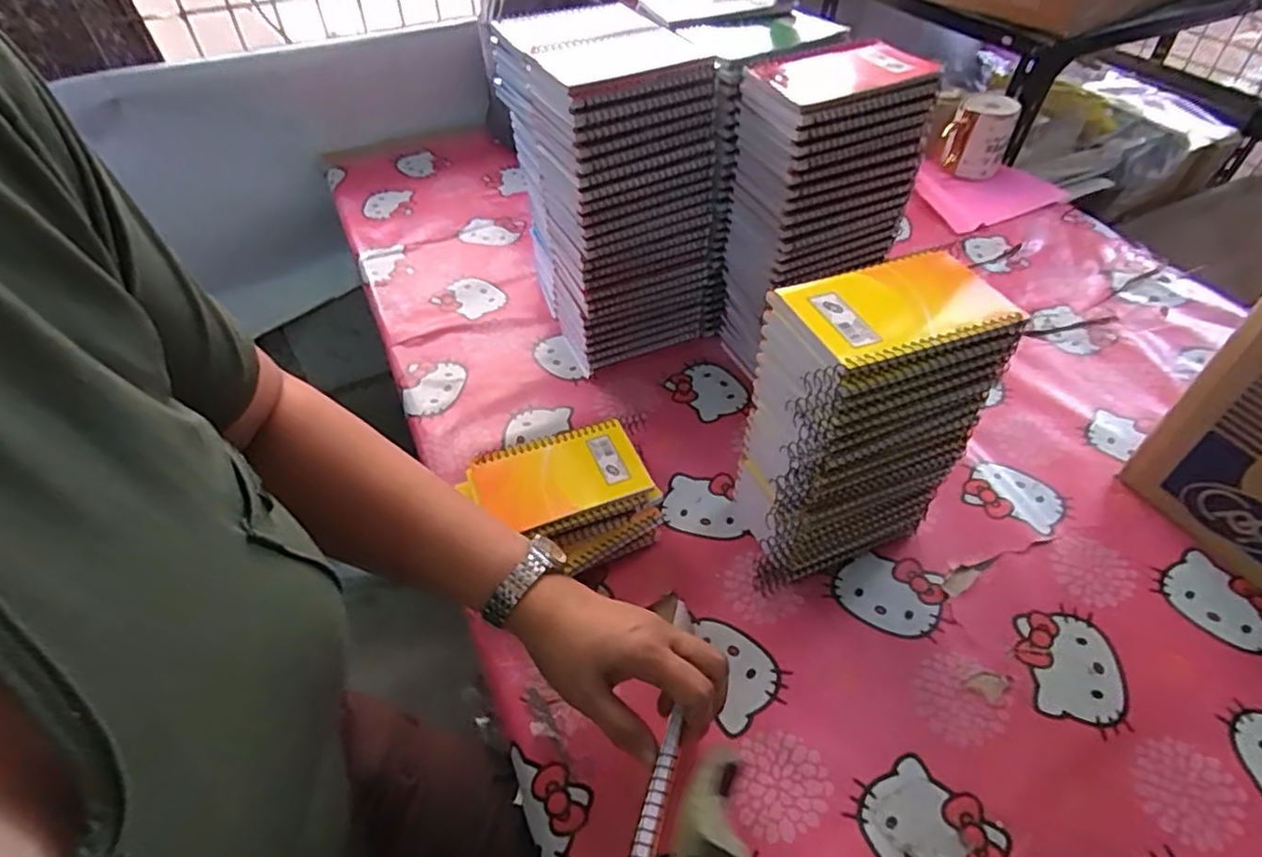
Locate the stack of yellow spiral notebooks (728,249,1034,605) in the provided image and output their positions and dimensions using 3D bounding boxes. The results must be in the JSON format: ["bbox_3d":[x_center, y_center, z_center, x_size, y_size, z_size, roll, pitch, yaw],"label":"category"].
[{"bbox_3d":[0.151,0.003,0.480,0.149,0.225,0.095,-16,50,-14],"label":"stack of yellow spiral notebooks"}]

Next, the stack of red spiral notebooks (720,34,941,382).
[{"bbox_3d":[0.162,-0.182,0.615,0.135,0.283,0.100,-16,50,-14],"label":"stack of red spiral notebooks"}]

